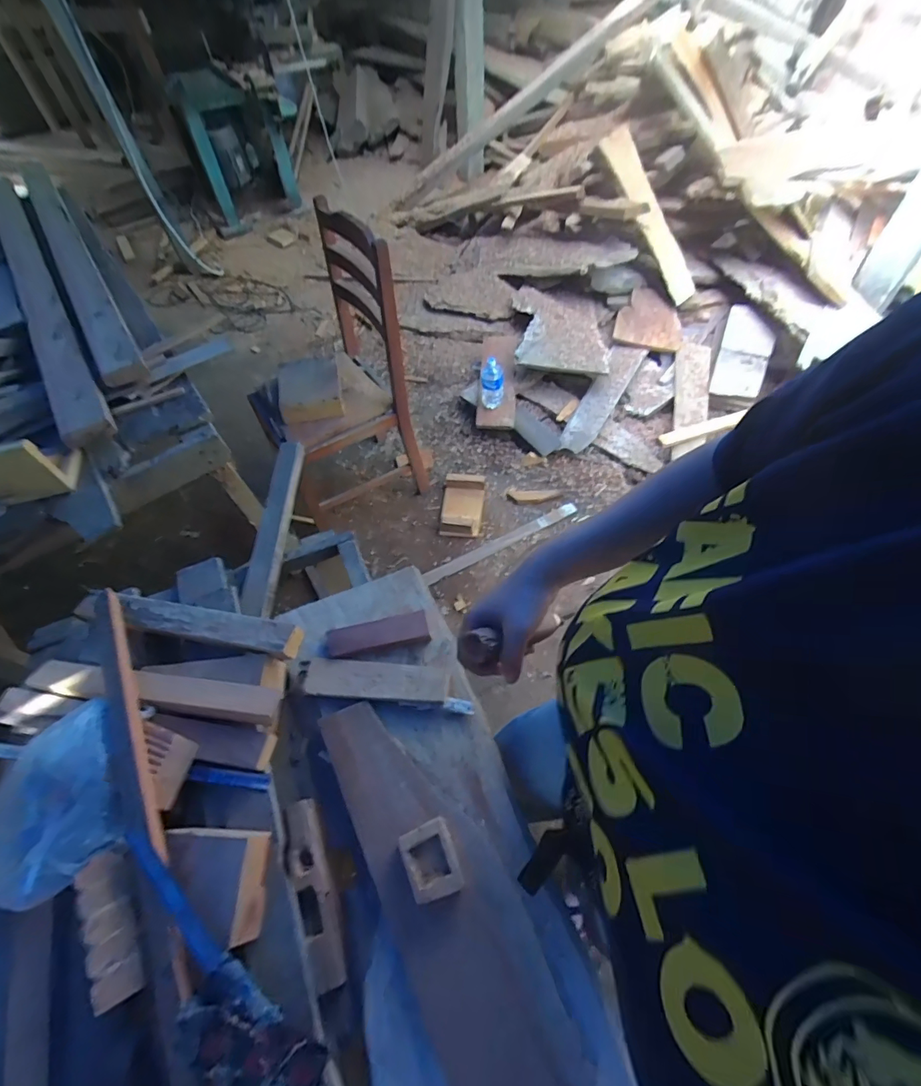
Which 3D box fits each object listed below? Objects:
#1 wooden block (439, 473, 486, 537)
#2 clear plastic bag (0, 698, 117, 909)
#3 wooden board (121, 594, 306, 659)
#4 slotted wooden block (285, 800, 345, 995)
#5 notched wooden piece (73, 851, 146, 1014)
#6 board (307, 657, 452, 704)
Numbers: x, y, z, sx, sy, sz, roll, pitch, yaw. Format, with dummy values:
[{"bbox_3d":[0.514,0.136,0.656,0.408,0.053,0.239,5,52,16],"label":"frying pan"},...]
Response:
[{"bbox_3d":[0.010,-0.169,1.795,0.154,0.057,0.305,1,55,6],"label":"wooden block"},{"bbox_3d":[-0.562,0.350,0.619,0.190,0.063,0.215,-23,56,-12],"label":"clear plastic bag"},{"bbox_3d":[-0.430,0.134,0.777,0.340,0.027,0.056,9,56,11],"label":"wooden board"},{"bbox_3d":[-0.199,0.467,0.634,0.050,0.028,0.215,-5,53,-28],"label":"slotted wooden block"},{"bbox_3d":[-0.406,0.437,0.535,0.043,0.027,0.148,-28,57,-15],"label":"notched wooden piece"},{"bbox_3d":[-0.139,0.224,0.773,0.238,0.019,0.060,3,55,7],"label":"board"}]

